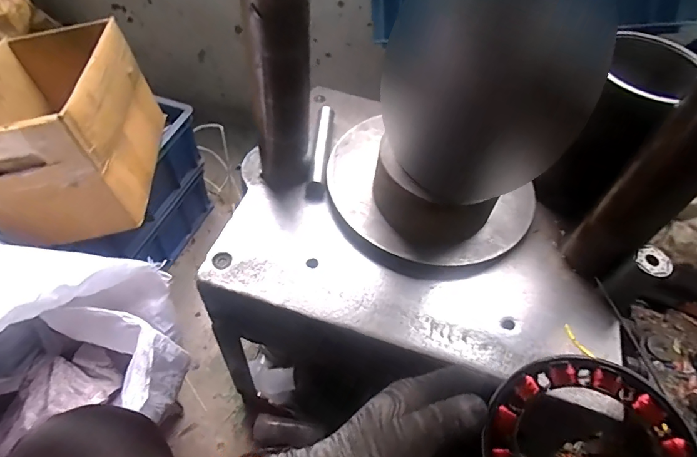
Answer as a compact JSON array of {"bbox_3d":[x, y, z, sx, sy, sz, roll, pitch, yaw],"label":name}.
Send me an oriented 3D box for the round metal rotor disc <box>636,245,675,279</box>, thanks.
[{"bbox_3d":[0.314,0.033,0.447,0.034,0.007,0.035,19,54,9],"label":"round metal rotor disc"}]

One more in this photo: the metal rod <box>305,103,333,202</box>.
[{"bbox_3d":[-0.038,-0.105,0.593,0.024,0.024,0.163,4,53,-2],"label":"metal rod"}]

